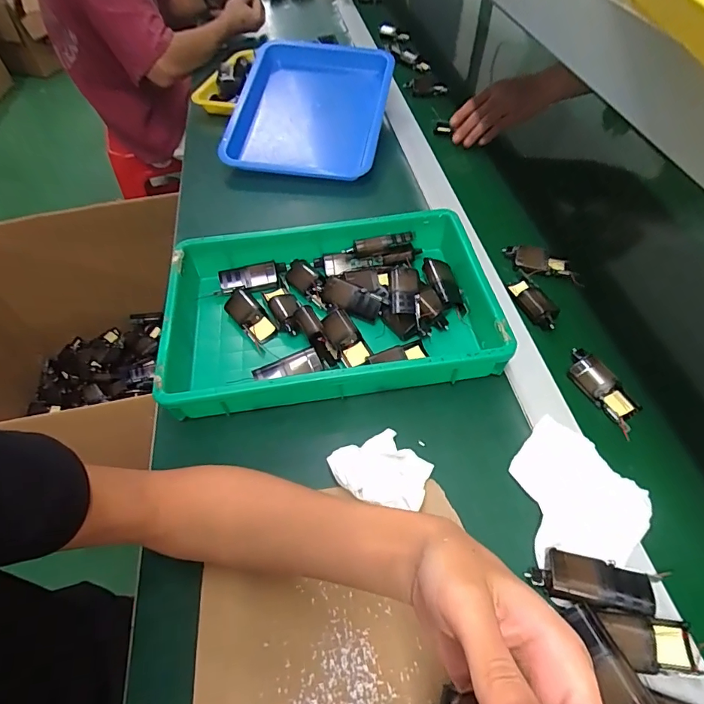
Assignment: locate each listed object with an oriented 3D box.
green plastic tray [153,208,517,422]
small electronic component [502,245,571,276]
[{"bbox_3d":[-0.027,-0.049,0.527,0.362,0.074,0.237,-8,53,-4],"label":"green plastic tray"},{"bbox_3d":[0.251,-0.126,0.595,0.084,0.019,0.036,11,54,10],"label":"small electronic component"}]

